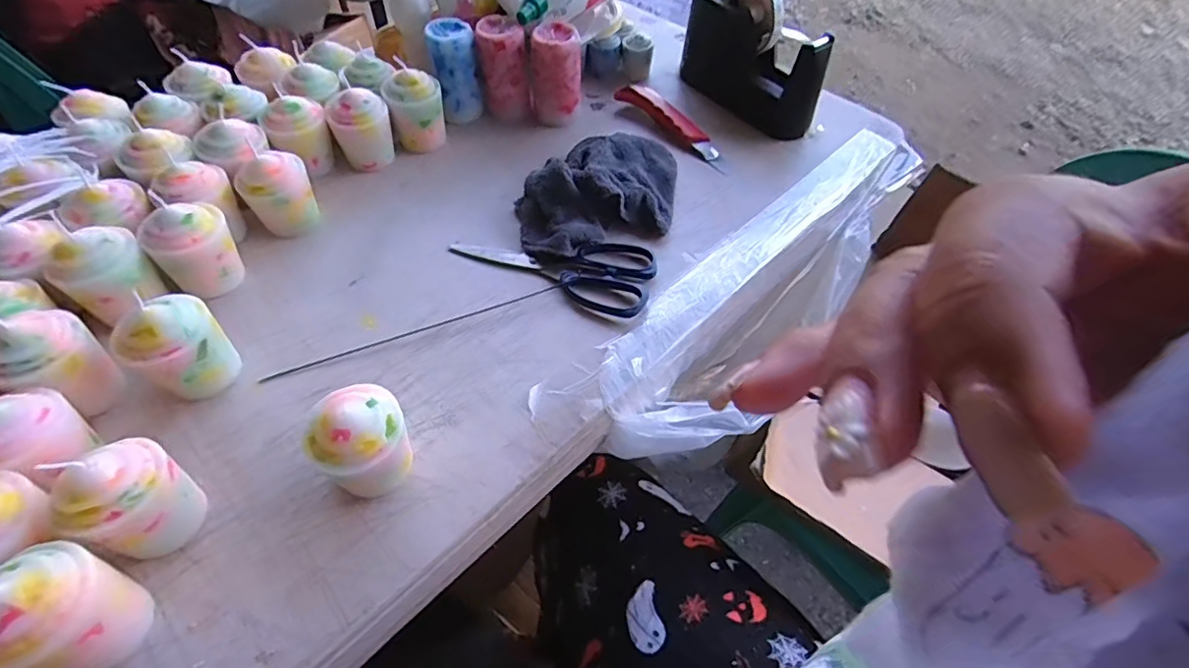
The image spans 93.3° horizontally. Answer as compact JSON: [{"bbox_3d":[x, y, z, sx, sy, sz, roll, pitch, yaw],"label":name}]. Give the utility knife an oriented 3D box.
[{"bbox_3d":[0.090,-0.234,0.623,0.035,0.014,0.159,-32,61,-24],"label":"utility knife"}]

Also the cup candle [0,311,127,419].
[{"bbox_3d":[-0.355,0.019,0.373,0.052,0.067,0.055,10,54,5],"label":"cup candle"}]

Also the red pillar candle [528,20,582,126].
[{"bbox_3d":[-0.041,-0.284,0.614,0.051,0.090,0.046,-24,58,-19],"label":"red pillar candle"}]

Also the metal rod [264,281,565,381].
[{"bbox_3d":[-0.139,-0.005,0.450,0.239,0.008,0.006,-18,56,-16],"label":"metal rod"}]

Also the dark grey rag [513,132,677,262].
[{"bbox_3d":[0.009,-0.143,0.531,0.182,0.047,0.130,-18,56,-16],"label":"dark grey rag"}]

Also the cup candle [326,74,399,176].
[{"bbox_3d":[-0.234,-0.208,0.566,0.054,0.074,0.057,-18,56,-16],"label":"cup candle"}]

